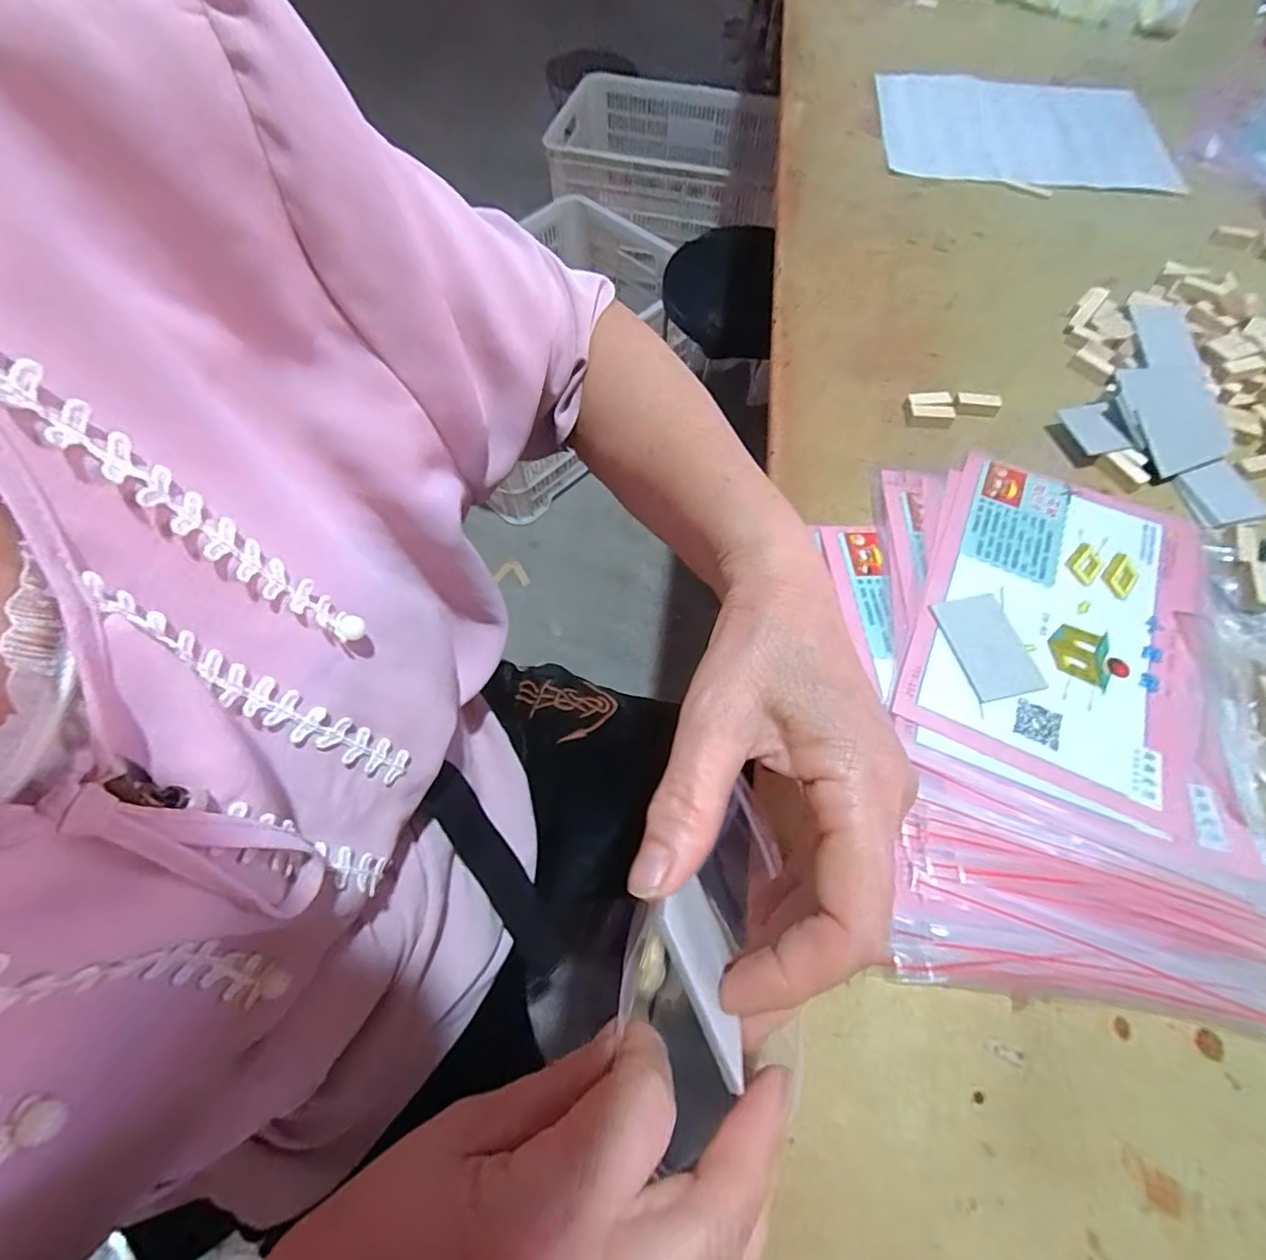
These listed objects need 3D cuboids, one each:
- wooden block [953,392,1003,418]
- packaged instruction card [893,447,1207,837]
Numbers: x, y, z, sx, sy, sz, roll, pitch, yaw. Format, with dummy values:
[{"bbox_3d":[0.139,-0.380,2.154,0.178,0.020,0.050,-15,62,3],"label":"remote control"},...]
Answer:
[{"bbox_3d":[0.247,-0.162,0.401,0.031,0.012,0.014,8,62,5],"label":"wooden block"},{"bbox_3d":[0.248,-0.013,0.325,0.143,0.007,0.215,25,65,13],"label":"packaged instruction card"}]

